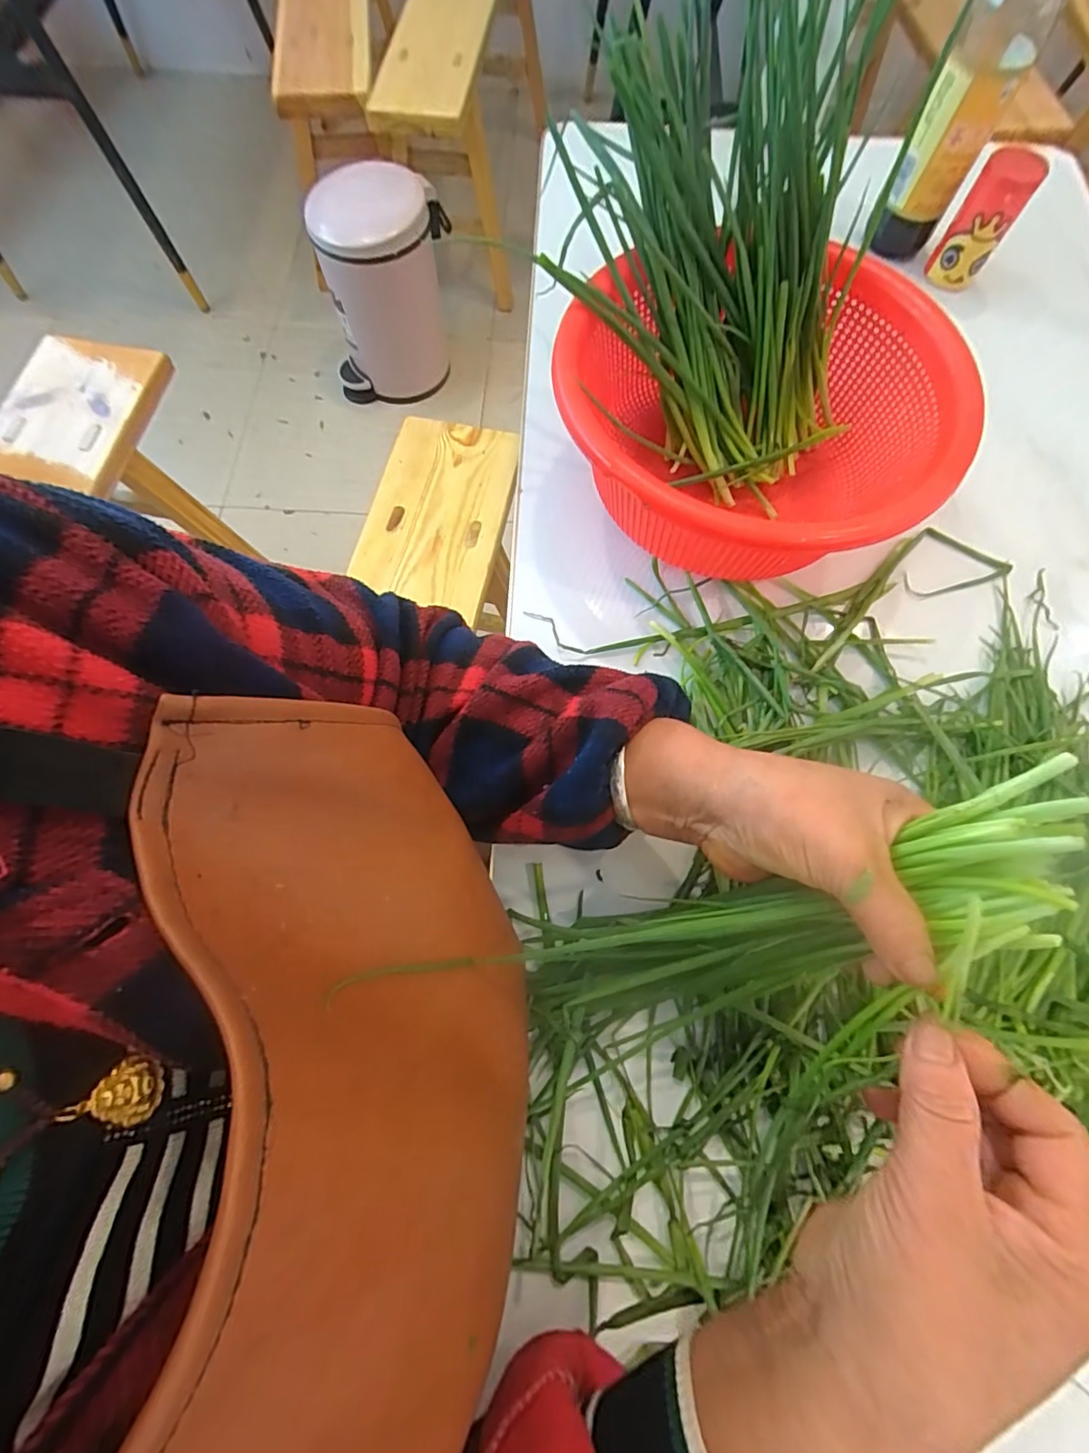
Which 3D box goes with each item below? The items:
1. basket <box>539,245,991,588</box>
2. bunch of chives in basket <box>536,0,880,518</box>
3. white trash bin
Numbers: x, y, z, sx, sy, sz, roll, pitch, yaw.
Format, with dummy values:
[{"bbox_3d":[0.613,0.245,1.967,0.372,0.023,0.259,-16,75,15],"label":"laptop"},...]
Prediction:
[{"bbox_3d":[0.148,-0.210,0.409,0.272,0.110,0.242,-4,72,-2],"label":"basket"},{"bbox_3d":[0.133,-0.359,0.401,0.225,0.174,0.302,12,72,3],"label":"bunch of chives in basket"},{"bbox_3d":[-0.356,-1.002,1.268,0.284,0.372,0.276,4,72,0],"label":"white trash bin"}]

